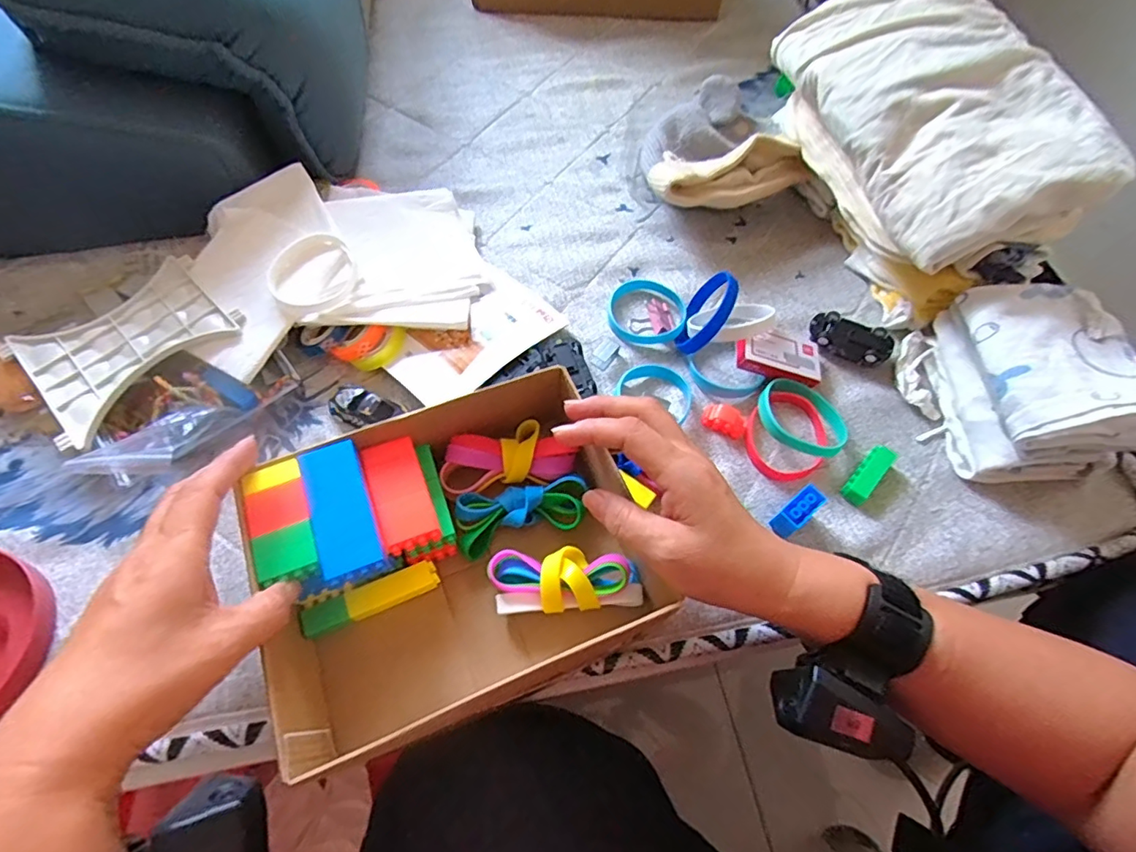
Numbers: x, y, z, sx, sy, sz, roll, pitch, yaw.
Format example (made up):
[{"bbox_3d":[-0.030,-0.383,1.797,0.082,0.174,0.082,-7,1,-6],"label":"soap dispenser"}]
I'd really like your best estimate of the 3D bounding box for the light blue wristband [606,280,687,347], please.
[{"bbox_3d":[0.067,-0.097,0.482,0.067,0.013,0.062,1,62,-1],"label":"light blue wristband"}]

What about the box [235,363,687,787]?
[{"bbox_3d":[-0.067,0.068,0.346,0.216,0.071,0.176,-20,65,-12],"label":"box"}]

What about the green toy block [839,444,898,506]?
[{"bbox_3d":[0.224,0.036,0.418,0.048,0.013,0.018,-41,70,-20],"label":"green toy block"}]

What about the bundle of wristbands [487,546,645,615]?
[{"bbox_3d":[-0.001,0.096,0.348,0.091,0.038,0.037,-5,62,-4],"label":"bundle of wristbands"}]

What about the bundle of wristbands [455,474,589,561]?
[{"bbox_3d":[-0.029,0.059,0.373,0.085,0.030,0.036,-13,63,-8],"label":"bundle of wristbands"}]

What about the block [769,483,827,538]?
[{"bbox_3d":[0.163,0.060,0.396,0.029,0.029,0.016,-37,69,-19],"label":"block"}]

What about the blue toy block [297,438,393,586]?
[{"bbox_3d":[-0.128,0.047,0.317,0.033,0.011,0.079,-21,65,-12],"label":"blue toy block"}]

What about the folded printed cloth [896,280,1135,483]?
[{"bbox_3d":[0.329,-0.031,0.409,0.109,0.098,0.130,-2,62,-3],"label":"folded printed cloth"}]

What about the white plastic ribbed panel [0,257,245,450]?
[{"bbox_3d":[-0.331,-0.064,0.421,0.136,0.009,0.114,-41,70,-20],"label":"white plastic ribbed panel"}]

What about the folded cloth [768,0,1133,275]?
[{"bbox_3d":[0.283,-0.250,0.436,0.135,0.078,0.269,-14,63,-9],"label":"folded cloth"}]

